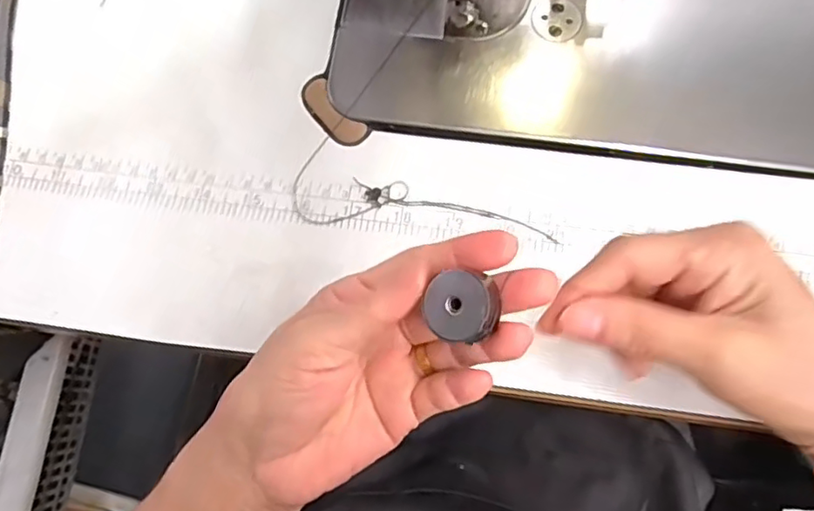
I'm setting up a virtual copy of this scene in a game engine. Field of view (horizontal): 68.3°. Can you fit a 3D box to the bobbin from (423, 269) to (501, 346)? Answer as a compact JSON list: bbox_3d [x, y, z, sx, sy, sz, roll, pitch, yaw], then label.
[{"bbox_3d":[0.021,0.019,0.219,0.024,0.012,0.022,10,85,26],"label":"bobbin"}]

